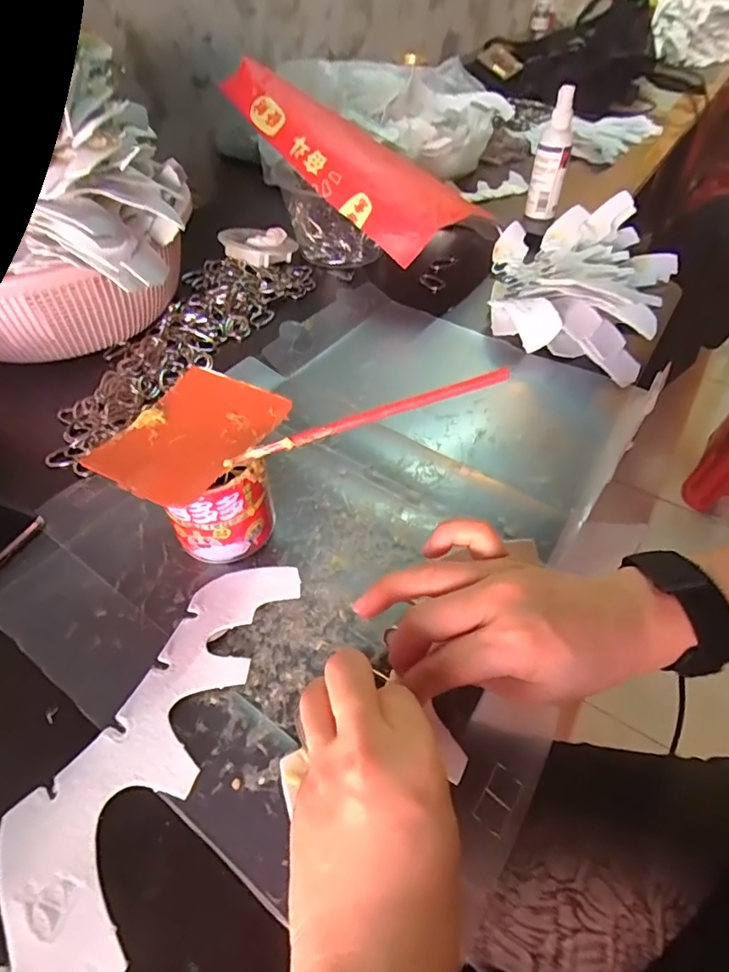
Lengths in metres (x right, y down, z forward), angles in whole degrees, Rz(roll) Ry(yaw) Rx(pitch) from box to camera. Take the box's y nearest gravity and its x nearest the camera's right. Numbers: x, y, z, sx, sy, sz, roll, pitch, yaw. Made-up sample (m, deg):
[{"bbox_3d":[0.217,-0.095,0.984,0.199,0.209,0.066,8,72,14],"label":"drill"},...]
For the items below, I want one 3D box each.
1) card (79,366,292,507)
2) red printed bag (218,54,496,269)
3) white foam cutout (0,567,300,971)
[{"bbox_3d":[-0.102,-0.031,0.309,0.075,0.006,0.099,23,53,18],"label":"card"},{"bbox_3d":[-0.019,-0.346,0.540,0.288,0.040,0.127,42,59,8],"label":"red printed bag"},{"bbox_3d":[-0.103,0.124,0.265,0.075,0.007,0.209,17,51,15],"label":"white foam cutout"}]

